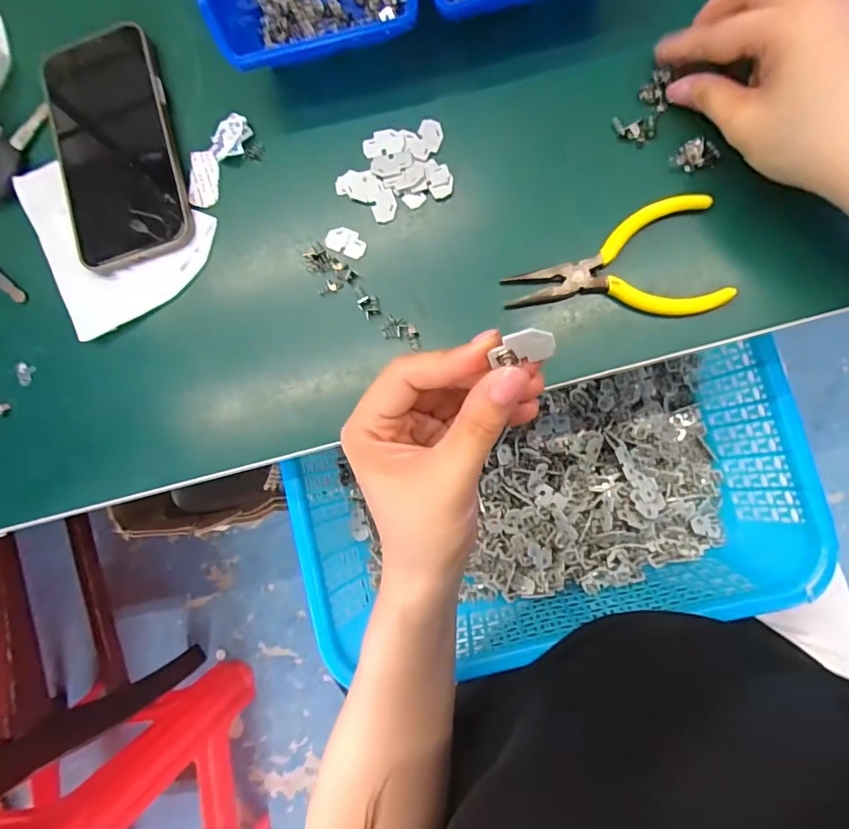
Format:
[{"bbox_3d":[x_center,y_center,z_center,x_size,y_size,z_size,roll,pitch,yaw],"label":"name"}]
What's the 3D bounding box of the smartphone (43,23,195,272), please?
[{"bbox_3d":[-0.205,-0.178,0.338,0.078,0.013,0.156,-15,86,6],"label":"smartphone"}]

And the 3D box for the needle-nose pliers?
[{"bbox_3d":[0.109,-0.081,0.297,0.119,0.011,0.064,-13,86,6],"label":"needle-nose pliers"}]

